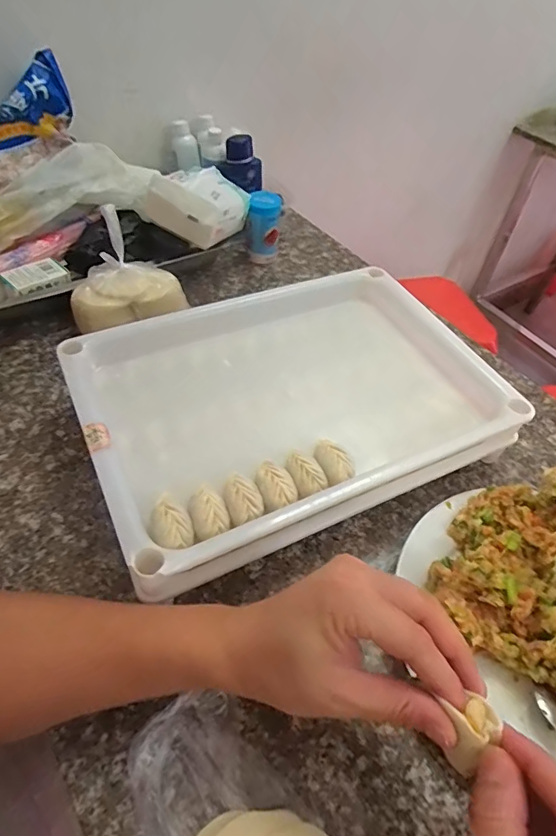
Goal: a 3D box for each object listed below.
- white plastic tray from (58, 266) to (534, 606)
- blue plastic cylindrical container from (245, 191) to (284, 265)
[{"bbox_3d":[0.017,-0.024,0.470,0.383,0.046,0.260,-19,54,-20],"label":"white plastic tray"},{"bbox_3d":[-0.021,-0.276,0.696,0.050,0.086,0.046,3,49,-3],"label":"blue plastic cylindrical container"}]

